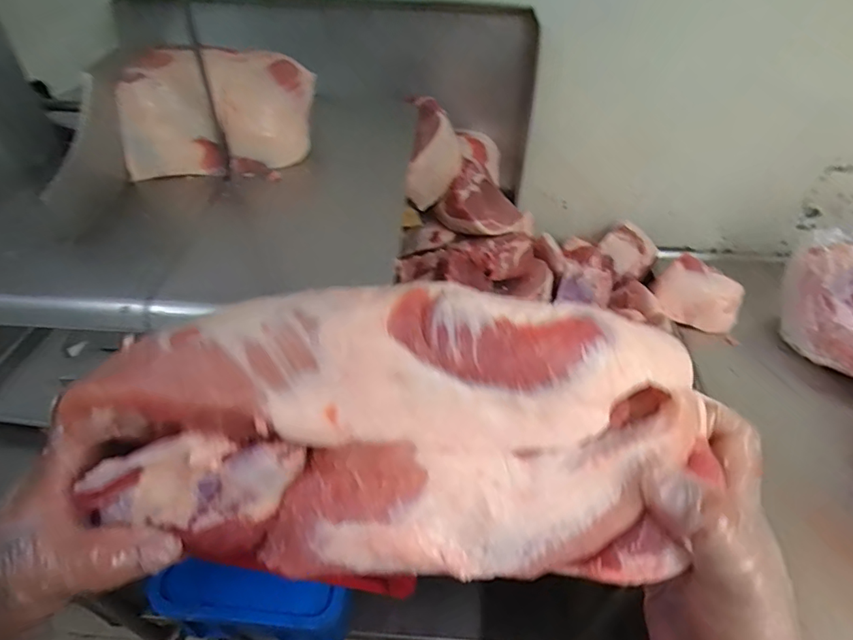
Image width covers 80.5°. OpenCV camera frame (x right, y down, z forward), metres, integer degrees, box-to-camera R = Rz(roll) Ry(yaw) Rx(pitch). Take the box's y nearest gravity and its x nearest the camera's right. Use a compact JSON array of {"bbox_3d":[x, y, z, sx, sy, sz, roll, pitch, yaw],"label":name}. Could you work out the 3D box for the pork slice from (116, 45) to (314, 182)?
[{"bbox_3d":[-0.202,-0.207,0.501,0.181,0.128,0.043,-5,10,-20],"label":"pork slice"}]

